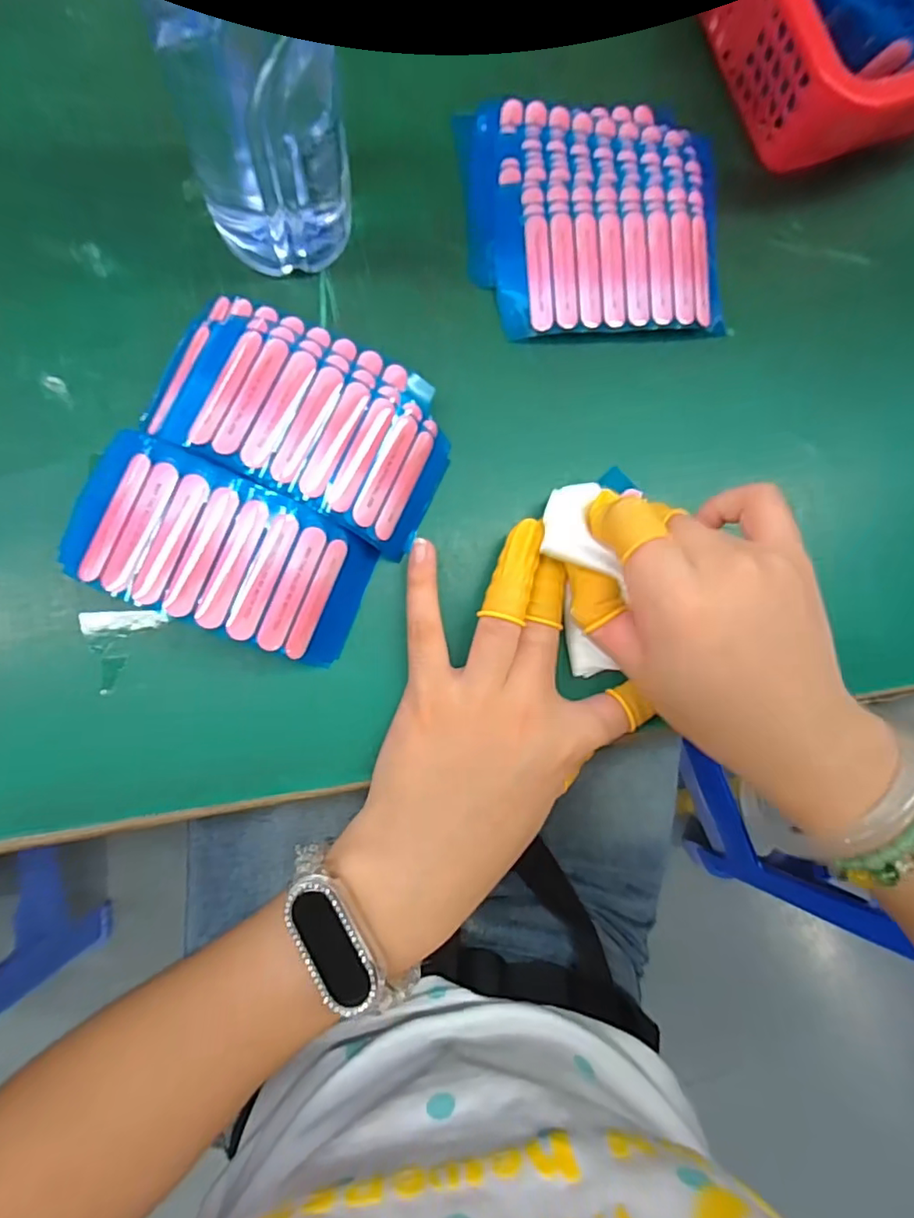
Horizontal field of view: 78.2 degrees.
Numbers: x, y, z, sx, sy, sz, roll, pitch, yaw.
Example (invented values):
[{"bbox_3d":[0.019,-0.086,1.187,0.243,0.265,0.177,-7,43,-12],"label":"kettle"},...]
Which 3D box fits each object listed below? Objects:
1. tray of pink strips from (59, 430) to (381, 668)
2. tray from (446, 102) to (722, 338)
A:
[{"bbox_3d":[-0.091,-0.021,0.230,0.103,0.038,0.059,22,83,-5],"label":"tray of pink strips"},{"bbox_3d":[0.069,-0.193,0.274,0.126,0.018,0.120,-4,86,-7],"label":"tray"}]

